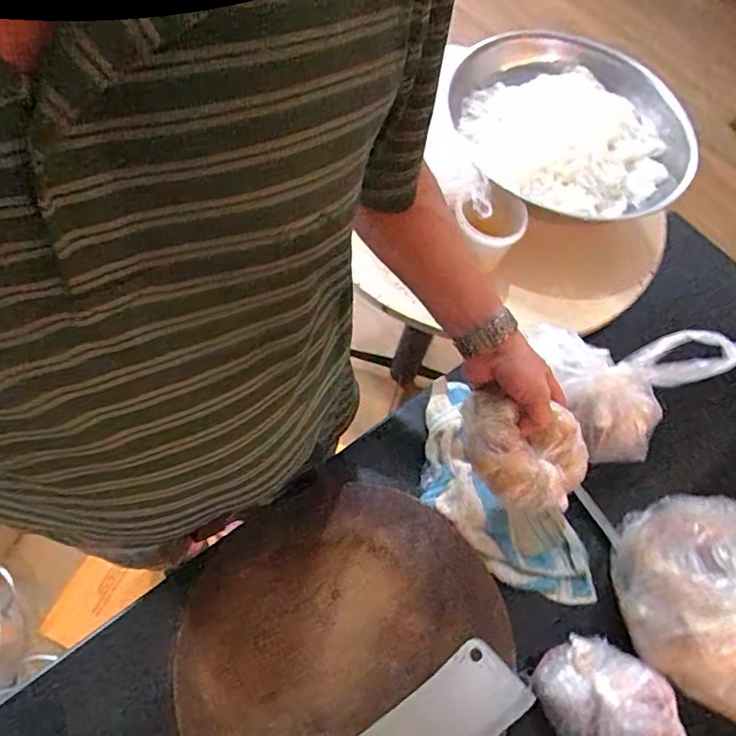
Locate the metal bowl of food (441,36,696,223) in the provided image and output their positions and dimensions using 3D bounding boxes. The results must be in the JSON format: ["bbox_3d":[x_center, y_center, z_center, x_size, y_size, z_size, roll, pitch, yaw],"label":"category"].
[{"bbox_3d":[0.295,-0.359,0.824,0.301,0.123,0.304,3,63,-6],"label":"metal bowl of food"}]

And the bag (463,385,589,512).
[{"bbox_3d":[0.167,0.094,0.603,0.134,0.103,0.086,7,57,2],"label":"bag"}]

